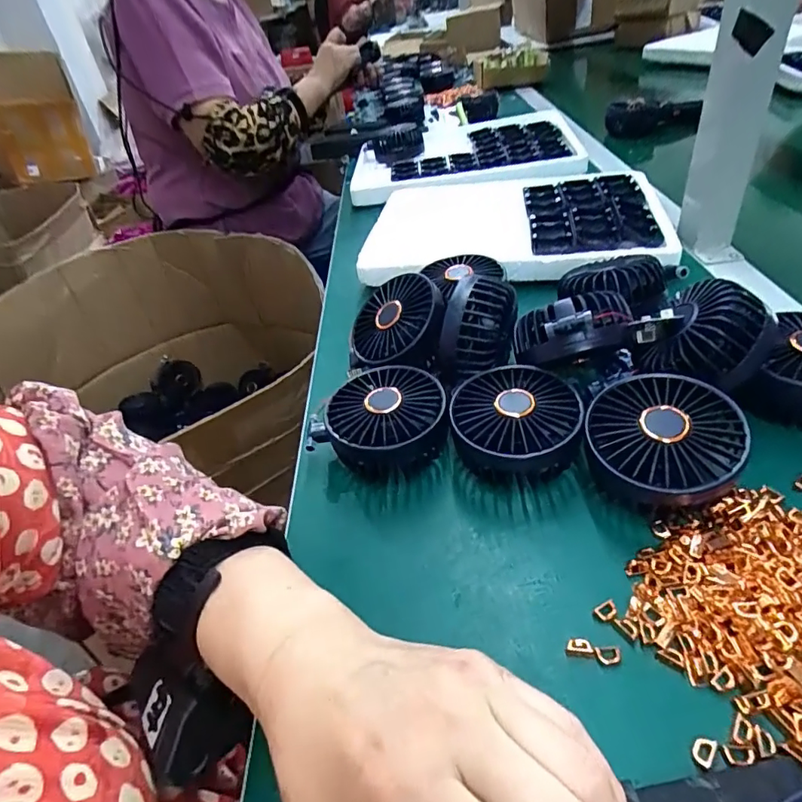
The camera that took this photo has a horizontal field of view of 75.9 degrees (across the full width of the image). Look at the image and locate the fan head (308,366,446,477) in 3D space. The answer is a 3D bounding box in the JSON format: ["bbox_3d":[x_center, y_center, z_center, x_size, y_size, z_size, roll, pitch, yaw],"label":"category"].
[{"bbox_3d":[-0.014,0.014,0.381,0.090,0.046,0.082,-3,40,2],"label":"fan head"}]

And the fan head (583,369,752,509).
[{"bbox_3d":[0.159,0.031,0.318,0.085,0.055,0.087,10,44,24],"label":"fan head"}]

